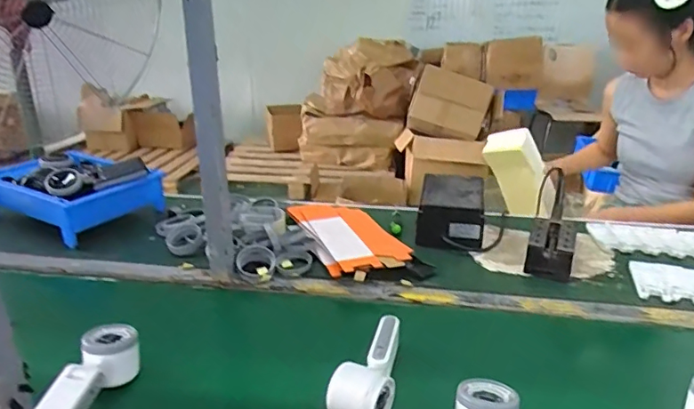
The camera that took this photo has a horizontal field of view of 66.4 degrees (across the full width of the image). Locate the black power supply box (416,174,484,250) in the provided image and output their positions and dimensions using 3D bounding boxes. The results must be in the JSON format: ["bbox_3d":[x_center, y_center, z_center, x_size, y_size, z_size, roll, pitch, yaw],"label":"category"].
[{"bbox_3d":[0.189,0.010,0.964,0.112,0.088,0.127,5,22,11],"label":"black power supply box"}]

